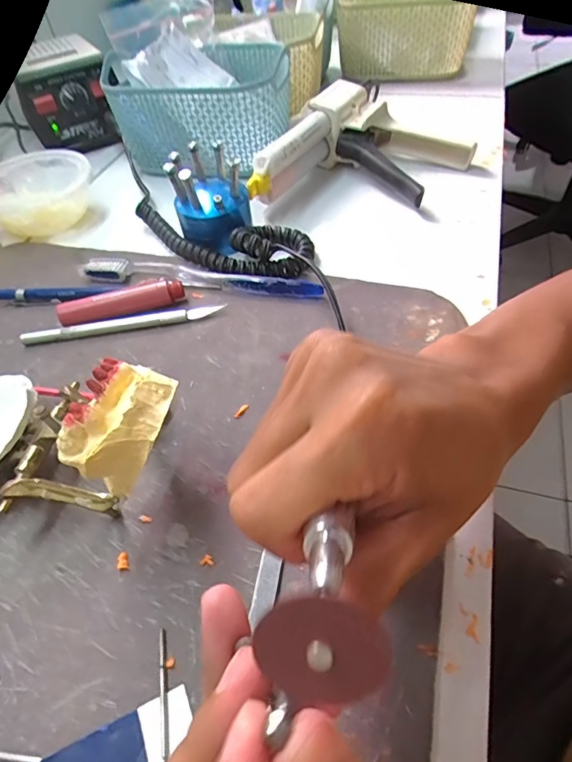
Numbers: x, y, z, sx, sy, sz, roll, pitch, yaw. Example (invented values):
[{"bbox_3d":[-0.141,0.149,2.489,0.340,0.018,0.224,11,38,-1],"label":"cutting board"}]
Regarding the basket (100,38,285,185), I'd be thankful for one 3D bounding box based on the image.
[{"bbox_3d":[-0.075,-0.272,0.466,0.160,0.082,0.120,13,53,16],"label":"basket"}]

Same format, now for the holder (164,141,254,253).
[{"bbox_3d":[-0.059,-0.147,0.368,0.057,0.059,0.056,-3,50,3],"label":"holder"}]

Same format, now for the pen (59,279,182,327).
[{"bbox_3d":[-0.116,-0.055,0.331,0.086,0.018,0.017,-16,51,-7],"label":"pen"}]

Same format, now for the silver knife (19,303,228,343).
[{"bbox_3d":[-0.113,-0.040,0.325,0.138,0.008,0.011,-11,50,-4],"label":"silver knife"}]

